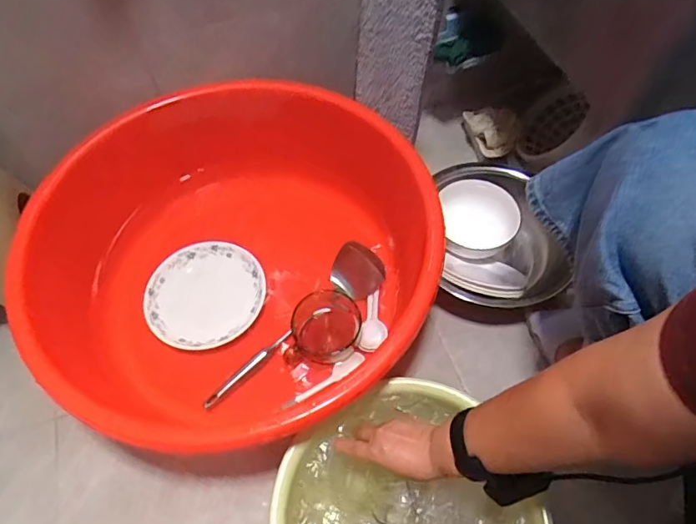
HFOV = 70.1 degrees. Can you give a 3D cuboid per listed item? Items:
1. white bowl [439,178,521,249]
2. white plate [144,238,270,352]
[{"bbox_3d":[0.243,-0.099,0.956,0.161,0.130,0.058,18,30,-9],"label":"white bowl"},{"bbox_3d":[-0.243,0.051,0.842,0.197,0.015,0.196,0,59,0],"label":"white plate"}]

